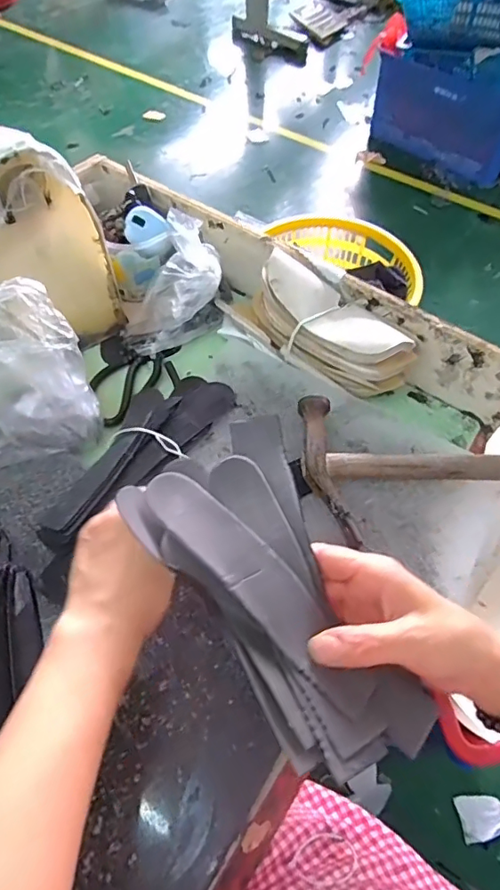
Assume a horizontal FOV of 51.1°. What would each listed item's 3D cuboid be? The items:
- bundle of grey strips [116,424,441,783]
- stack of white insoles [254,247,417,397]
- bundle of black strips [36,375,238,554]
[{"bbox_3d":[0.019,0.090,0.315,0.107,0.027,0.210,-27,72,-18],"label":"bundle of grey strips"},{"bbox_3d":[0.082,-0.118,0.515,0.164,0.068,0.077,35,63,18],"label":"stack of white insoles"},{"bbox_3d":[-0.105,0.000,0.461,0.081,0.022,0.207,37,64,19],"label":"bundle of black strips"}]

